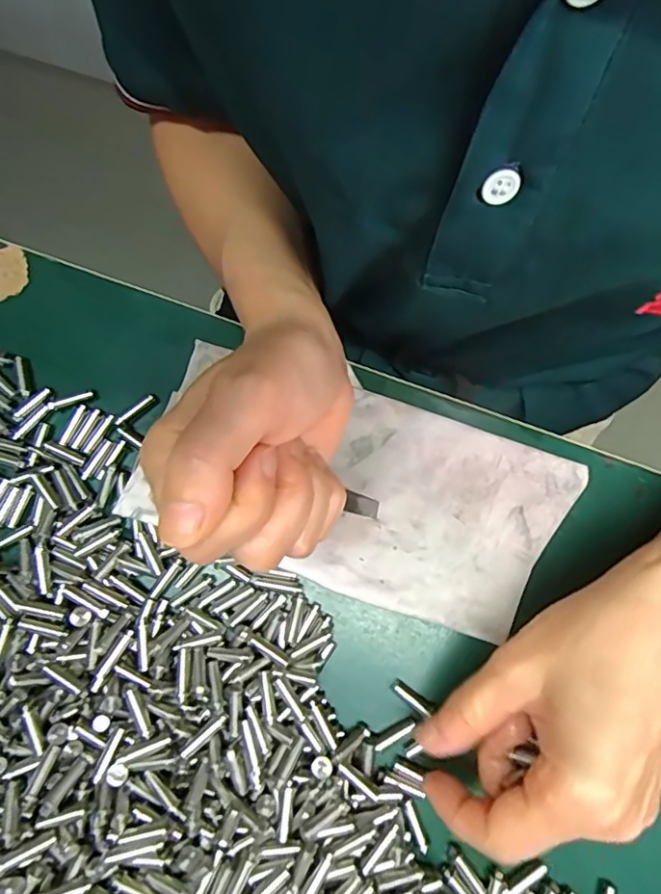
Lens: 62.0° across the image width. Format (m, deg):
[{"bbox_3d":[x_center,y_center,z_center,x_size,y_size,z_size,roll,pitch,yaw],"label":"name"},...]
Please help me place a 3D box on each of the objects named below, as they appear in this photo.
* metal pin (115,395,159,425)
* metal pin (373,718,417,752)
[{"bbox_3d":[-0.092,-0.018,0.260,0.021,0.004,0.004,-38,81,-8],"label":"metal pin"},{"bbox_3d":[0.028,0.124,0.237,0.021,0.004,0.004,-24,78,-19],"label":"metal pin"}]

